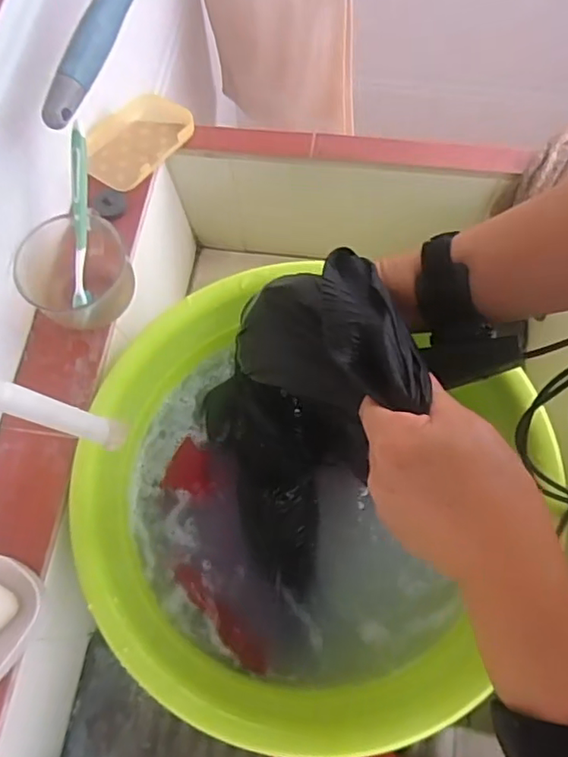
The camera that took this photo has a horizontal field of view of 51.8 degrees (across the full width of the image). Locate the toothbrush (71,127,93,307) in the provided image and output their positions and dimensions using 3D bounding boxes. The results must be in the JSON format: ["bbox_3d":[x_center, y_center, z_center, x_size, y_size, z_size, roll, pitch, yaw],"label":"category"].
[{"bbox_3d":[-0.192,-0.151,0.556,0.016,0.016,0.164,6,108,4],"label":"toothbrush"}]

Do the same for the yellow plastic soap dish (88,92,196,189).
[{"bbox_3d":[-0.168,-0.272,0.669,0.095,0.020,0.125,37,75,13],"label":"yellow plastic soap dish"}]

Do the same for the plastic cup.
[{"bbox_3d":[-0.201,-0.102,0.580,0.100,0.074,0.101,-1,70,1],"label":"plastic cup"}]

